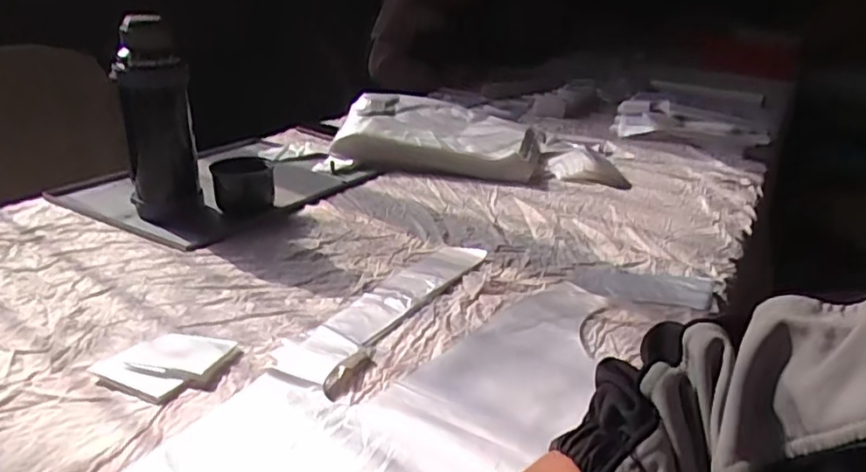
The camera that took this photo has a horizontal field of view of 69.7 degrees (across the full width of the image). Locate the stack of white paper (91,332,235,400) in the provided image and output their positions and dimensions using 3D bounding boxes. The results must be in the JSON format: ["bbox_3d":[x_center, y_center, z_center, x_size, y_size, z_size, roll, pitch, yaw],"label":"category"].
[{"bbox_3d":[-0.241,0.113,0.567,0.093,0.011,0.090,12,25,23],"label":"stack of white paper"}]

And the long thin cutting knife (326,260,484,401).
[{"bbox_3d":[-0.022,0.082,0.656,0.029,0.008,0.307,13,25,25],"label":"long thin cutting knife"}]

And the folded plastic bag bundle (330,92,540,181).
[{"bbox_3d":[0.016,-0.202,1.229,0.383,0.104,0.225,7,23,12],"label":"folded plastic bag bundle"}]

